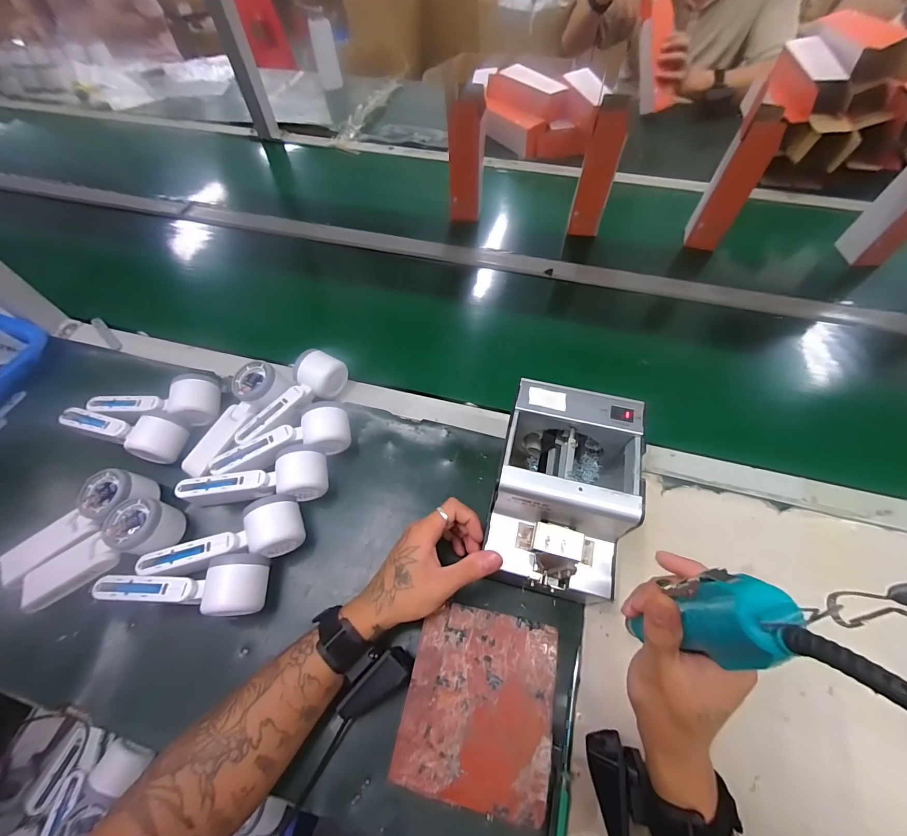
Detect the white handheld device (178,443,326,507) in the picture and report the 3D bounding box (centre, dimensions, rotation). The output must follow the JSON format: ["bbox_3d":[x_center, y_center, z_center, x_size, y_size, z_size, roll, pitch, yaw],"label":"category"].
[{"bbox_3d":[-0.237,0.075,0.472,0.159,0.050,0.060,-7,59,-3],"label":"white handheld device"}]

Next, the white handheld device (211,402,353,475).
[{"bbox_3d":[-0.209,0.039,0.488,0.166,0.049,0.069,-33,64,-17],"label":"white handheld device"}]

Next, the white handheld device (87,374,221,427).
[{"bbox_3d":[-0.403,-0.025,0.521,0.152,0.050,0.075,-1,59,1],"label":"white handheld device"}]

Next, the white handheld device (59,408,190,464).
[{"bbox_3d":[-0.429,0.015,0.503,0.154,0.046,0.055,16,61,11],"label":"white handheld device"}]

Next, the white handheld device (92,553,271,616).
[{"bbox_3d":[-0.282,0.184,0.409,0.158,0.052,0.055,-5,59,-2],"label":"white handheld device"}]

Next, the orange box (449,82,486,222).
[{"bbox_3d":[0.025,-0.478,0.706,0.059,0.192,0.075,3,59,3],"label":"orange box"}]

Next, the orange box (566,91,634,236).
[{"bbox_3d":[0.253,-0.423,0.679,0.056,0.178,0.068,16,61,11],"label":"orange box"}]

